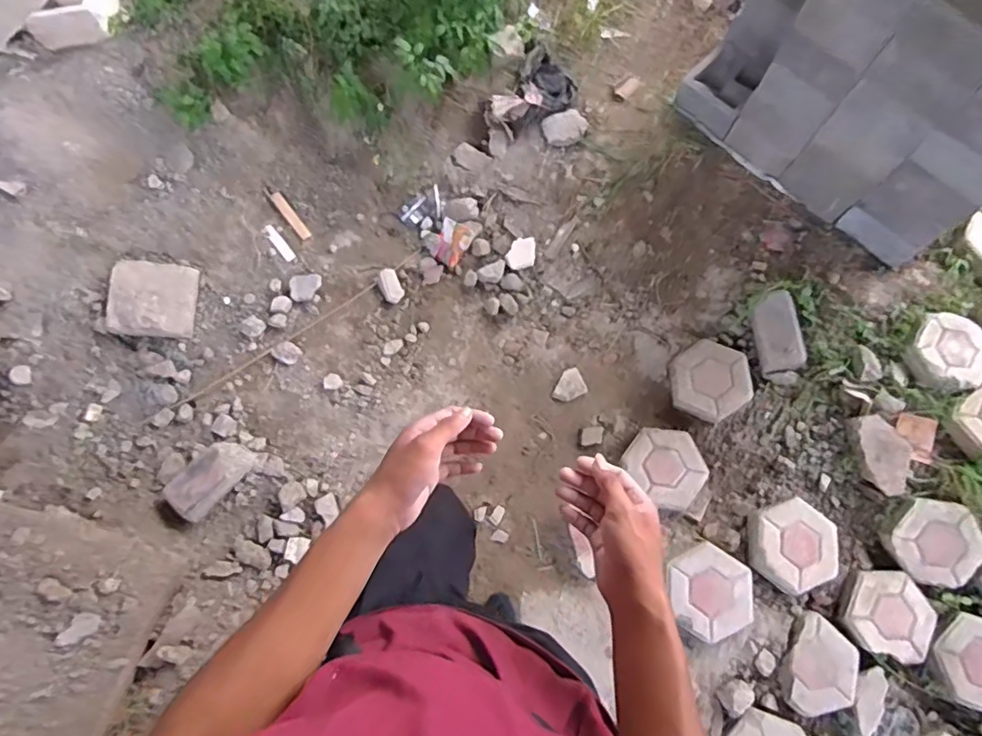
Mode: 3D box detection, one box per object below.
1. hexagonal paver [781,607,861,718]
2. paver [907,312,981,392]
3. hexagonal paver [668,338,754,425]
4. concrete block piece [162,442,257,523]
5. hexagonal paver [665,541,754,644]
[{"bbox_3d":[0.763,0.690,1.294,0.149,0.039,0.220,20,72,7],"label":"hexagonal paver"},{"bbox_3d":[1.183,-0.034,1.454,0.193,0.046,0.218,35,74,11],"label":"paver"},{"bbox_3d":[0.586,0.035,1.507,0.197,0.047,0.211,-10,79,15],"label":"hexagonal paver"},{"bbox_3d":[-0.704,0.270,1.405,0.114,0.096,0.206,34,74,11],"label":"concrete block piece"},{"bbox_3d":[0.516,0.533,1.341,0.205,0.048,0.206,-16,72,-6],"label":"hexagonal paver"}]

